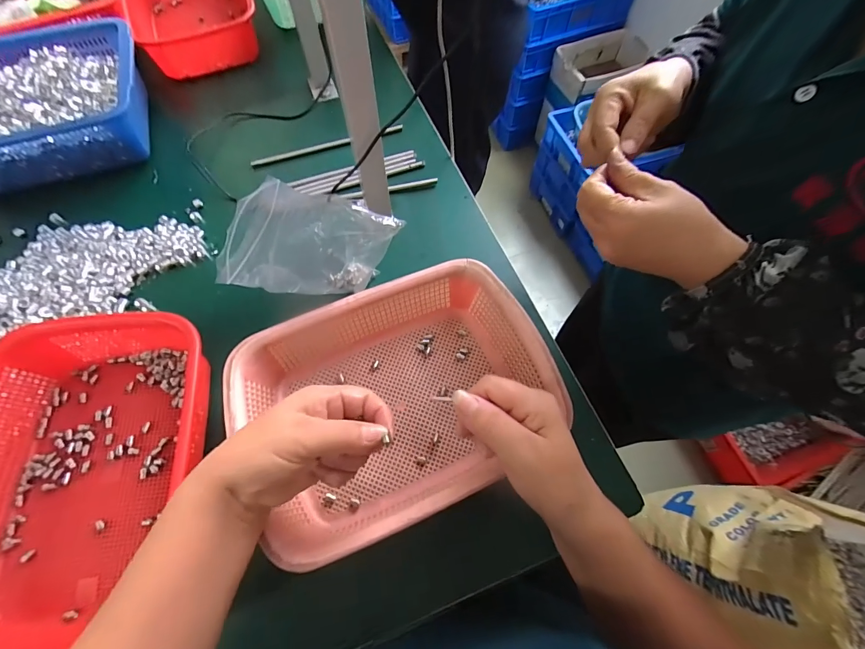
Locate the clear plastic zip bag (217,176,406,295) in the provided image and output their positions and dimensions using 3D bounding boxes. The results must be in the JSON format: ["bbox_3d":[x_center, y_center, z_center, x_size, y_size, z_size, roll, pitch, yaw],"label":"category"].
[{"bbox_3d":[-0.139,-0.090,0.428,0.194,0.141,0.053,-13,67,-6],"label":"clear plastic zip bag"}]

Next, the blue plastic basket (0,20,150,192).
[{"bbox_3d":[-0.586,-0.328,0.560,0.311,0.093,0.247,-19,68,-8],"label":"blue plastic basket"}]

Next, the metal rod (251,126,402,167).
[{"bbox_3d":[-0.163,-0.286,0.596,0.241,0.009,0.011,-20,66,-11],"label":"metal rod"}]

